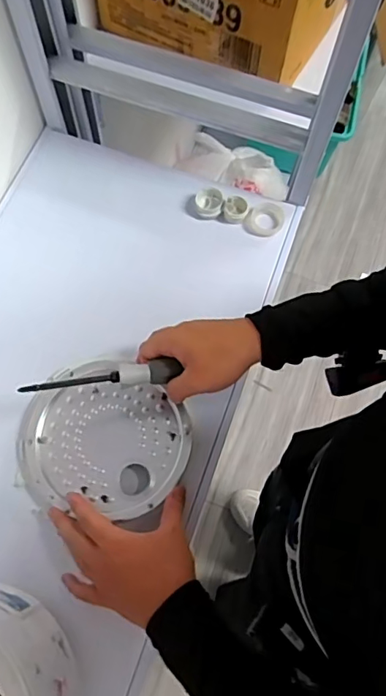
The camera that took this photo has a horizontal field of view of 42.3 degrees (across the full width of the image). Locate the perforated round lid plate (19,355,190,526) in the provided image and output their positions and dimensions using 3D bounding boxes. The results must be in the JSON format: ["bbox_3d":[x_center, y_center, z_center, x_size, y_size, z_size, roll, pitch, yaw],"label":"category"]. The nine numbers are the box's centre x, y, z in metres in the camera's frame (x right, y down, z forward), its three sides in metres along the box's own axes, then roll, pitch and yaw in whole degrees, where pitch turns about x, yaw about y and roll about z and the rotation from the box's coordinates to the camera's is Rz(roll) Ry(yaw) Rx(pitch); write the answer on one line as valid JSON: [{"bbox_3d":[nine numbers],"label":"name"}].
[{"bbox_3d":[-0.101,0.099,0.579,0.189,0.028,0.174,1,69,-2],"label":"perforated round lid plate"}]

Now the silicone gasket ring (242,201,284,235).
[{"bbox_3d":[0.100,-0.180,0.696,0.052,0.023,0.048,14,69,3],"label":"silicone gasket ring"}]

